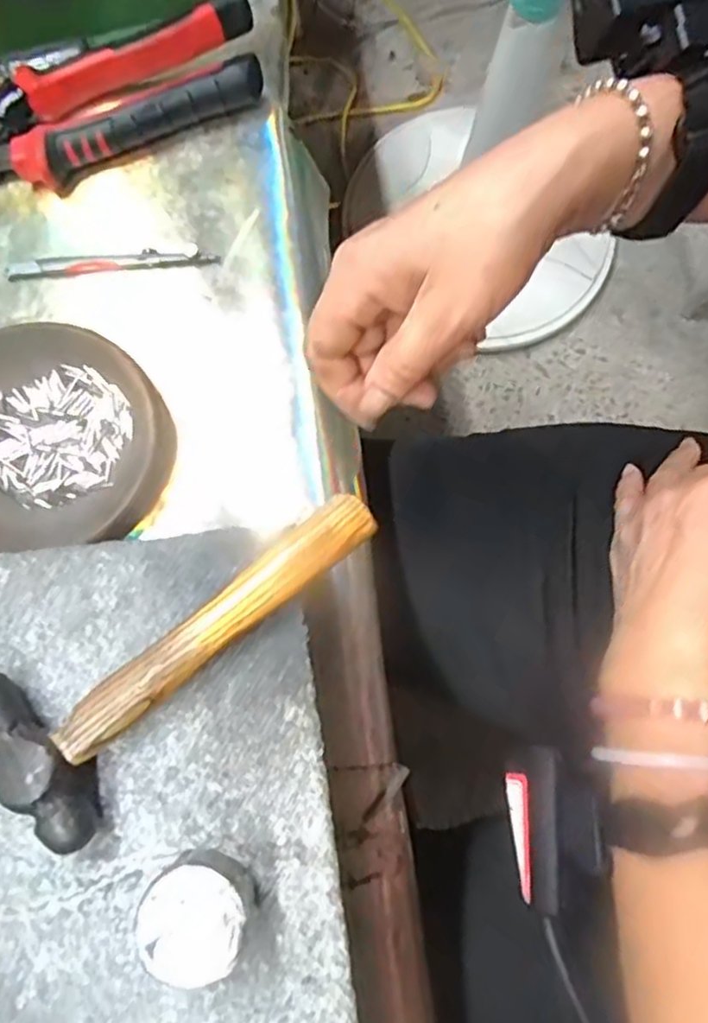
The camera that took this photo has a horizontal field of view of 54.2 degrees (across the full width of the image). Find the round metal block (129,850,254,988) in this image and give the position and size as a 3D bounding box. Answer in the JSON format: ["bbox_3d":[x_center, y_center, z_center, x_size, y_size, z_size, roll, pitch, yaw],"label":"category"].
[{"bbox_3d":[-0.050,0.129,0.222,0.033,0.021,0.034,0,75,1],"label":"round metal block"}]

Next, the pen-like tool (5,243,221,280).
[{"bbox_3d":[-0.123,-0.126,0.353,0.106,0.008,0.011,-4,75,0],"label":"pen-like tool"}]

